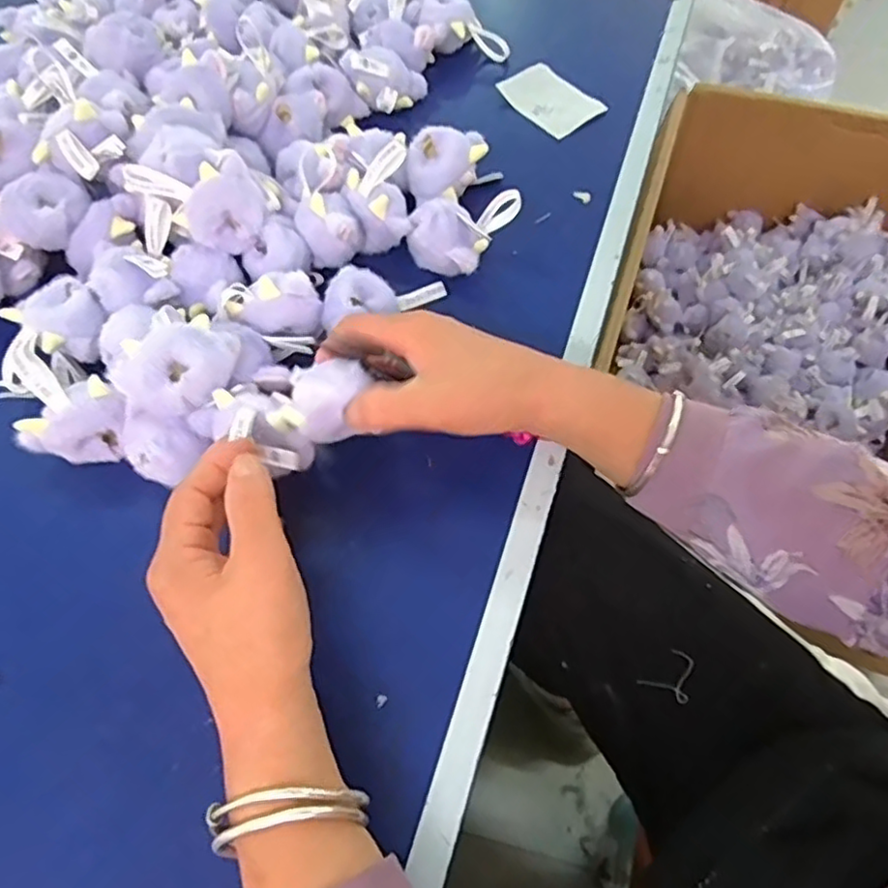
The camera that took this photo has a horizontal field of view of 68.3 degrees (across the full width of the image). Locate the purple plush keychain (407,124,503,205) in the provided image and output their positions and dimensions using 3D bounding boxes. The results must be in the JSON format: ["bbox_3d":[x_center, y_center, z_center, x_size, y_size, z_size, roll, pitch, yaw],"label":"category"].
[{"bbox_3d":[0.009,-0.216,0.517,0.074,0.045,0.056,-2,62,0],"label":"purple plush keychain"}]

